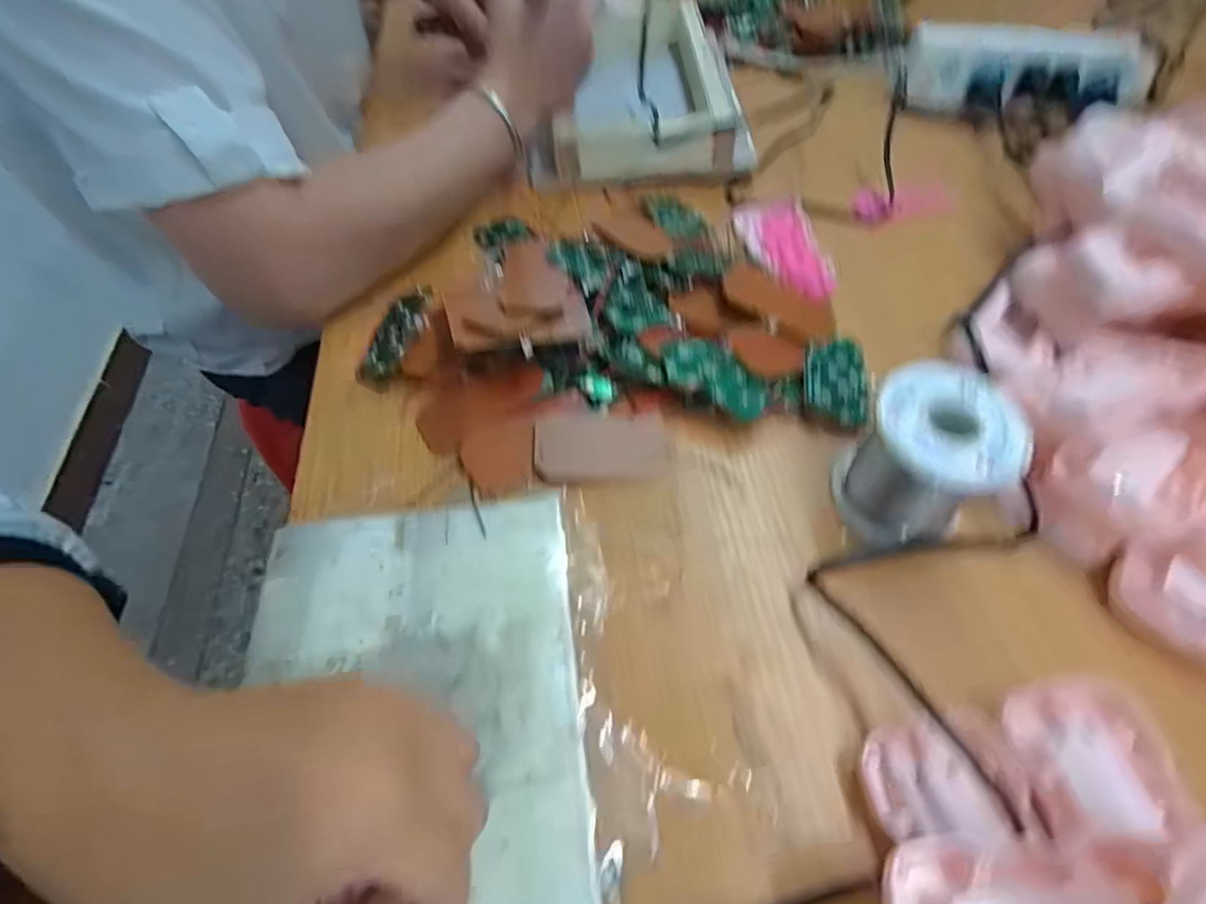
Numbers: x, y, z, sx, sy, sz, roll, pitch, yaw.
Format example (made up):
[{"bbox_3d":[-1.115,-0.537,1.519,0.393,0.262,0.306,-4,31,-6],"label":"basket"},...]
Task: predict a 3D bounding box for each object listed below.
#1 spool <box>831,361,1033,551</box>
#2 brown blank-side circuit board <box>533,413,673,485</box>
[{"bbox_3d":[0.148,0.005,0.266,0.061,0.064,0.055,-5,56,-1],"label":"spool"},{"bbox_3d":[0.000,-0.003,0.304,0.070,0.013,0.038,-4,56,0],"label":"brown blank-side circuit board"}]

